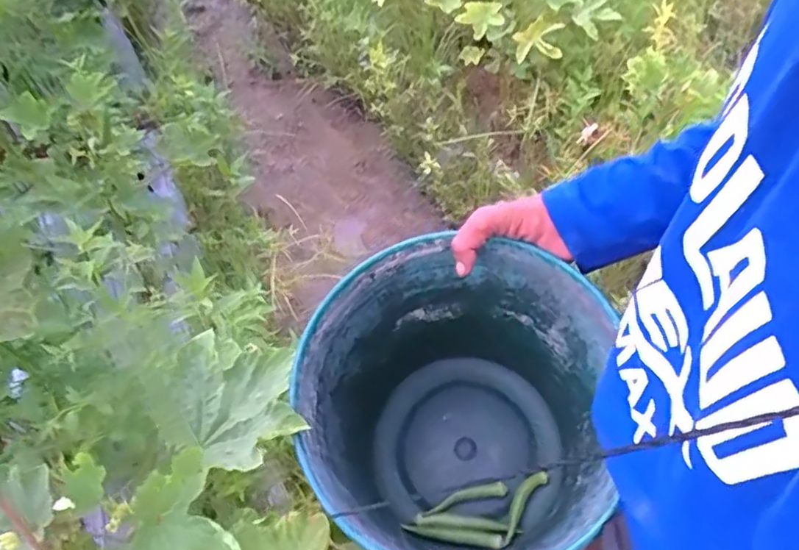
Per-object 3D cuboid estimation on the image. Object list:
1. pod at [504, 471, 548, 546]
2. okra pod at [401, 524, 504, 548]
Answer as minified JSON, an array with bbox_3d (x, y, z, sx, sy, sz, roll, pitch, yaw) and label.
[{"bbox_3d":[0.148,0.281,0.724,0.024,0.012,0.096,30,60,27],"label":"pod"},{"bbox_3d":[0.064,0.311,0.710,0.117,0.010,0.018,4,51,10],"label":"okra pod"}]

